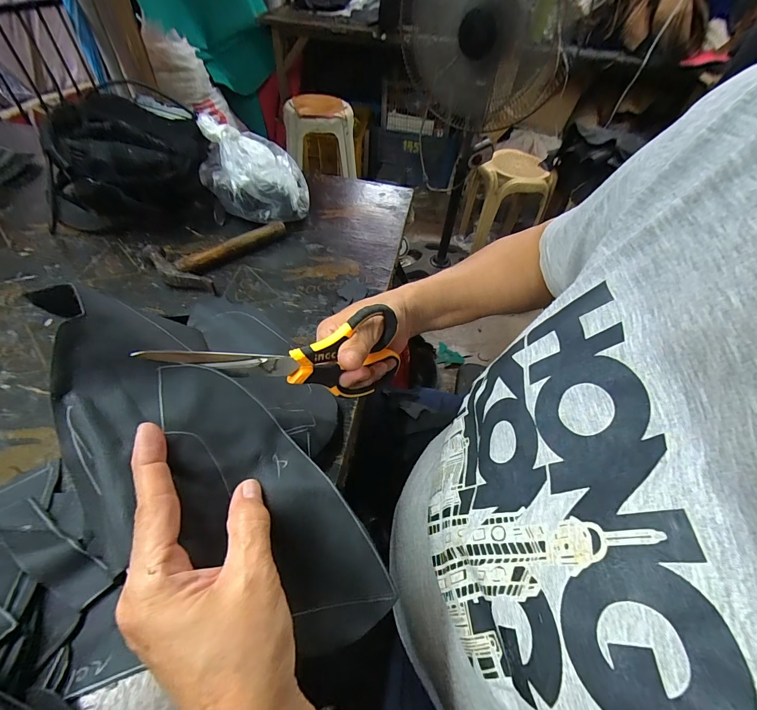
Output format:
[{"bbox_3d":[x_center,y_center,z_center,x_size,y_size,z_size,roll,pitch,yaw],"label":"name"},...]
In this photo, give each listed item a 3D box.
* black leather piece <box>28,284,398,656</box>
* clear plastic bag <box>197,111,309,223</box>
[{"bbox_3d":[-0.098,0.069,0.207,0.253,0.026,0.101,44,57,-1],"label":"black leather piece"},{"bbox_3d":[-0.196,-0.287,0.567,0.157,0.114,0.151,-19,54,-18],"label":"clear plastic bag"}]

